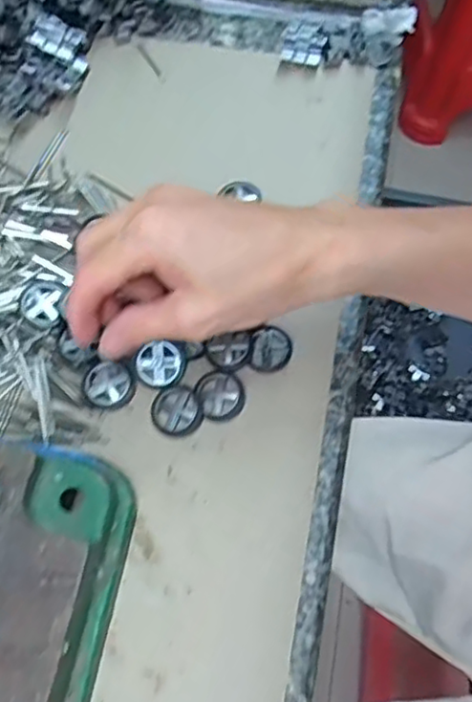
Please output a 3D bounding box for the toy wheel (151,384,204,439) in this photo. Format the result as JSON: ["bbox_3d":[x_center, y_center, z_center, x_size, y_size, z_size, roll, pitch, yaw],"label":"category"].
[{"bbox_3d":[-0.032,0.032,0.337,0.025,0.005,0.027,0,65,0],"label":"toy wheel"}]

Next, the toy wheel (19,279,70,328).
[{"bbox_3d":[-0.107,-0.027,0.356,0.024,0.005,0.027,2,65,0],"label":"toy wheel"}]

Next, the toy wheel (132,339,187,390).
[{"bbox_3d":[-0.042,0.007,0.345,0.026,0.005,0.026,0,91,2],"label":"toy wheel"}]

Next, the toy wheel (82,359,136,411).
[{"bbox_3d":[-0.068,0.018,0.343,0.027,0.006,0.025,0,65,0],"label":"toy wheel"}]

